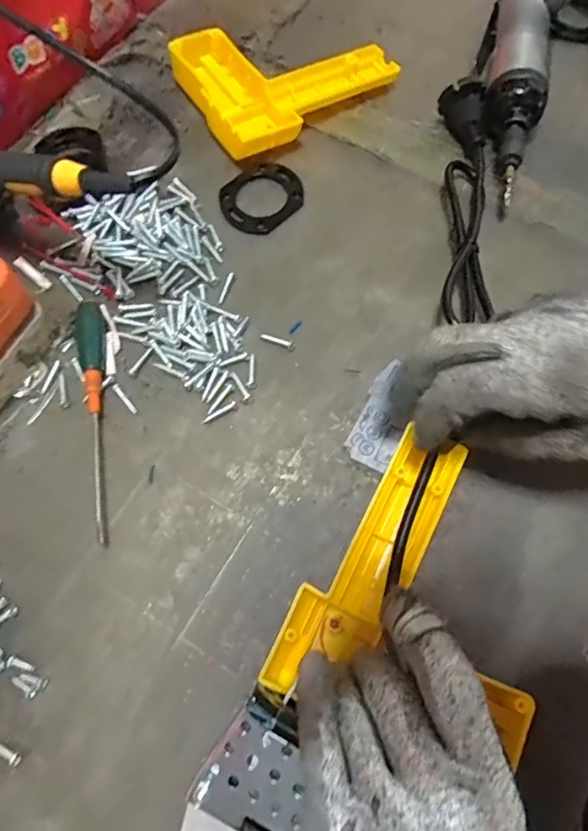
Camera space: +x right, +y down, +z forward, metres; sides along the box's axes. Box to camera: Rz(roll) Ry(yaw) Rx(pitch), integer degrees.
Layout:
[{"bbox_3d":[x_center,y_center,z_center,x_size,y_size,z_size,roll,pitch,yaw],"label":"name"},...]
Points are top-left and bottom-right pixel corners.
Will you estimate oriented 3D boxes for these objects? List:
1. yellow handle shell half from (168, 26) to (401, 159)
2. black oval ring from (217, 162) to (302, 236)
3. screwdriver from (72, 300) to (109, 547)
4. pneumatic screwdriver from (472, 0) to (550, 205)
[{"bbox_3d":[-0.004,-0.255,0.406,0.145,0.028,0.113,-28,71,-10],"label":"yellow handle shell half"},{"bbox_3d":[-0.022,-0.153,0.378,0.053,0.004,0.059,37,73,14],"label":"black oval ring"},{"bbox_3d":[-0.116,-0.001,0.313,0.015,0.015,0.147,-9,68,-3],"label":"screwdriver"},{"bbox_3d":[0.163,-0.264,0.401,0.048,0.039,0.265,9,69,4],"label":"pneumatic screwdriver"}]

